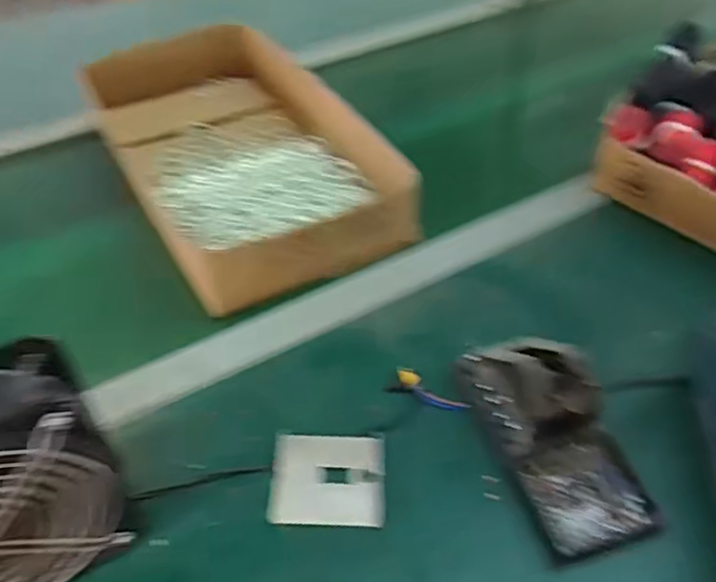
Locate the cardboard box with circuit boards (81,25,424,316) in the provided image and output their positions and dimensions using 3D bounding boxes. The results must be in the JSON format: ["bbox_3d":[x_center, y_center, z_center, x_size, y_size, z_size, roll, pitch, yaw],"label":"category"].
[{"bbox_3d":[-0.139,-0.163,0.720,0.211,0.072,0.450,-22,47,-21],"label":"cardboard box with circuit boards"}]

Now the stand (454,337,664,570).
[{"bbox_3d":[0.131,0.086,0.434,0.077,0.065,0.154,-14,45,-13],"label":"stand"}]

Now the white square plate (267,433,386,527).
[{"bbox_3d":[-0.020,0.126,0.441,0.075,0.009,0.064,0,43,2],"label":"white square plate"}]

